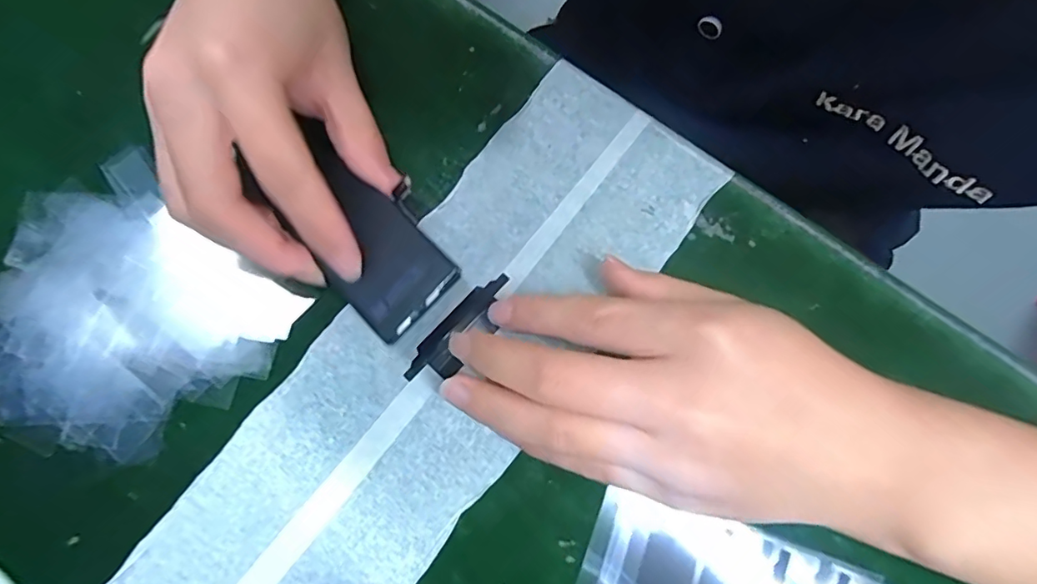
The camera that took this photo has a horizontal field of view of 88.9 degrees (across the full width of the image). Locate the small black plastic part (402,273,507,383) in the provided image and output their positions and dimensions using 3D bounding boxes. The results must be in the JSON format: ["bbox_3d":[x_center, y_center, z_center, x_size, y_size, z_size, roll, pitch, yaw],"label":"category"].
[{"bbox_3d":[-0.023,0.015,0.215,0.018,0.004,0.055,40,79,9],"label":"small black plastic part"}]

